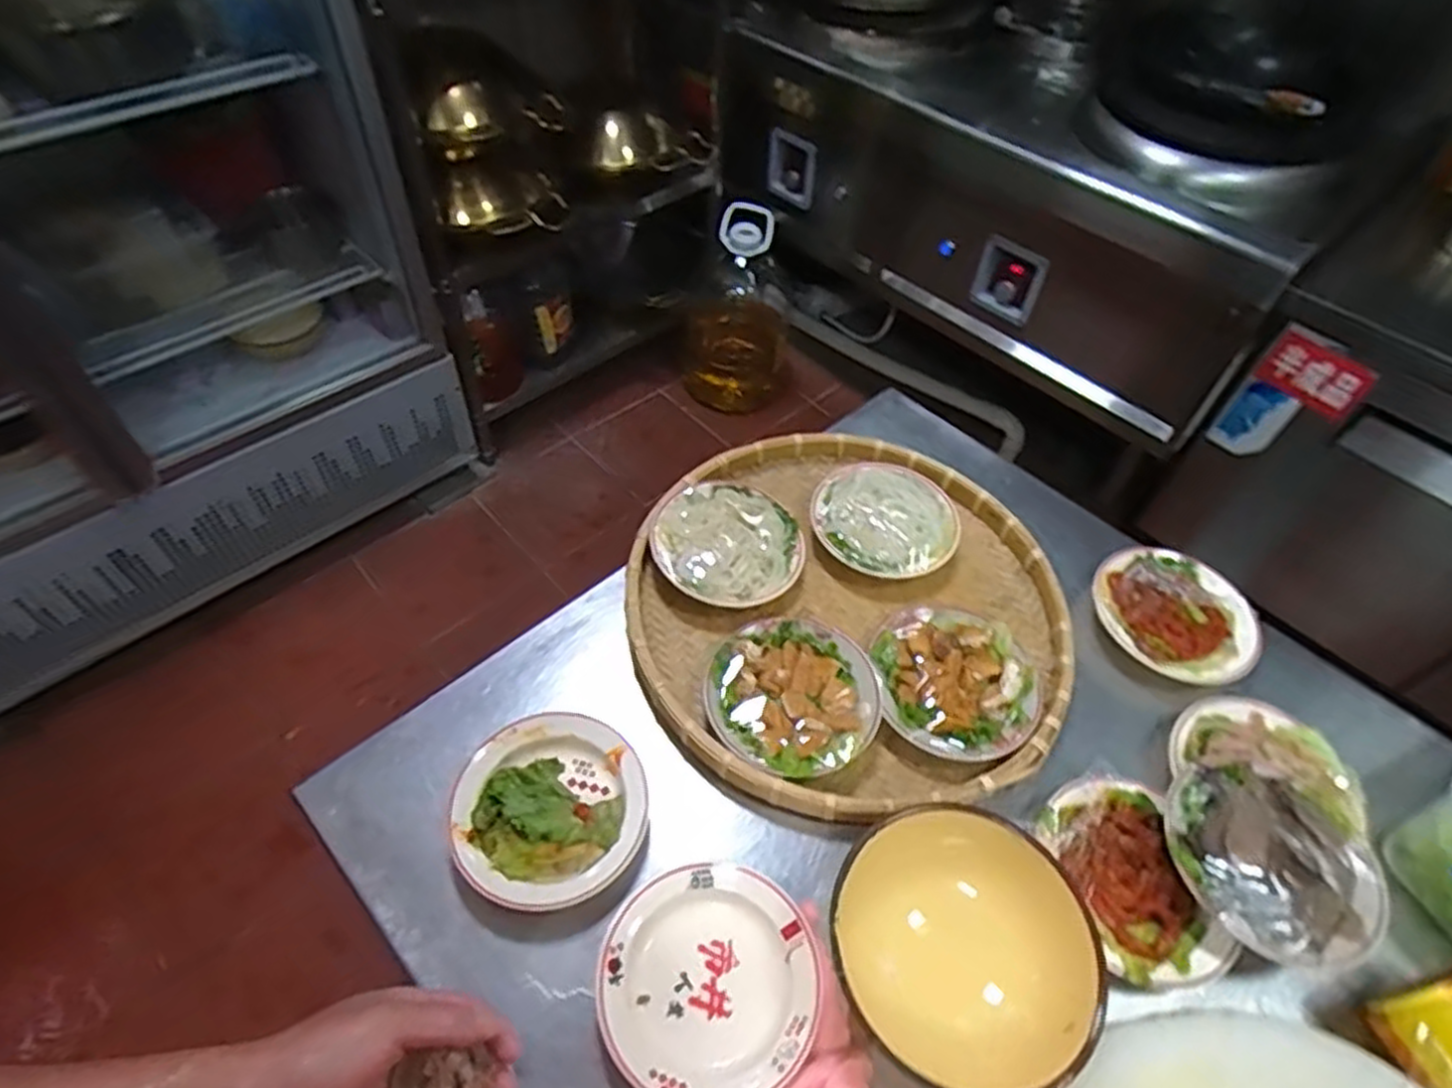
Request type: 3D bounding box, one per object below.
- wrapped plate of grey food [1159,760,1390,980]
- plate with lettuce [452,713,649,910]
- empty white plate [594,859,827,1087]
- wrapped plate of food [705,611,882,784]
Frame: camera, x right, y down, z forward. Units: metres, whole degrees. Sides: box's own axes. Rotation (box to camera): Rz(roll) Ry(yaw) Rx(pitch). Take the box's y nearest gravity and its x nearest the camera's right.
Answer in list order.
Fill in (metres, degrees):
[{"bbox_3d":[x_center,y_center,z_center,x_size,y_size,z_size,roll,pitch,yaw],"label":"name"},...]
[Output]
[{"bbox_3d":[0.421,0.252,0.597,0.154,0.035,0.138,15,51,7],"label":"wrapped plate of grey food"},{"bbox_3d":[-0.139,0.209,0.614,0.146,0.027,0.146,2,51,-3],"label":"plate with lettuce"},{"bbox_3d":[-0.011,0.312,0.547,0.153,0.018,0.149,2,51,-3],"label":"empty white plate"},{"bbox_3d":[0.061,0.134,0.695,0.154,0.042,0.154,2,51,-3],"label":"wrapped plate of food"}]

